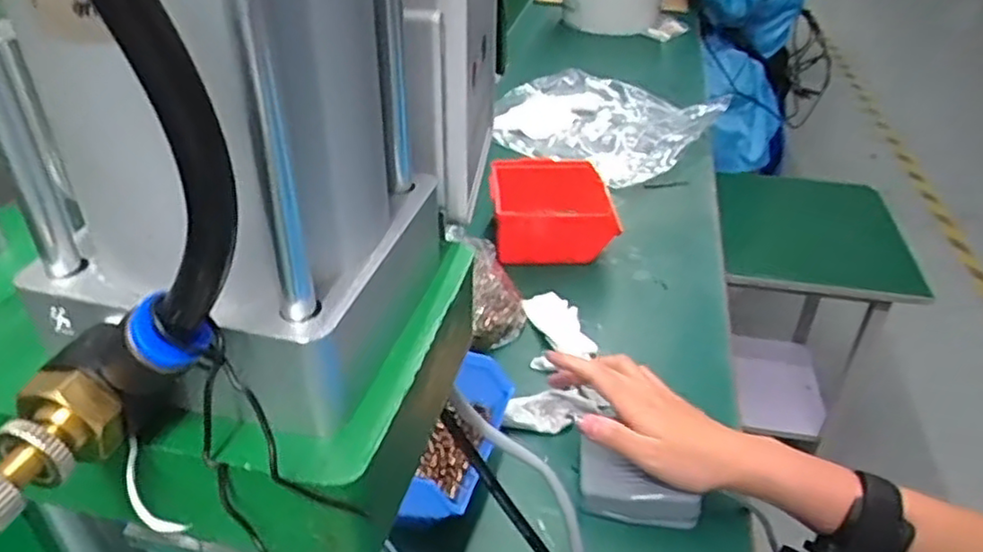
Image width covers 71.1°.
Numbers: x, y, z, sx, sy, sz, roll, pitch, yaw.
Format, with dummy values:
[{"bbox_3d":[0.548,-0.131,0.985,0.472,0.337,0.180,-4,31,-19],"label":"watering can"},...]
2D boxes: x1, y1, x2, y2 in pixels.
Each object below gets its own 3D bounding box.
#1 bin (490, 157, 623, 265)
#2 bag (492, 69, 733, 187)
[{"bbox_3d":[0.067,-0.072,0.752,0.133,0.059,0.124,1,35,0],"label":"bin"},{"bbox_3d":[0.144,-0.233,1.004,0.306,0.041,0.256,24,41,30],"label":"bag"}]

